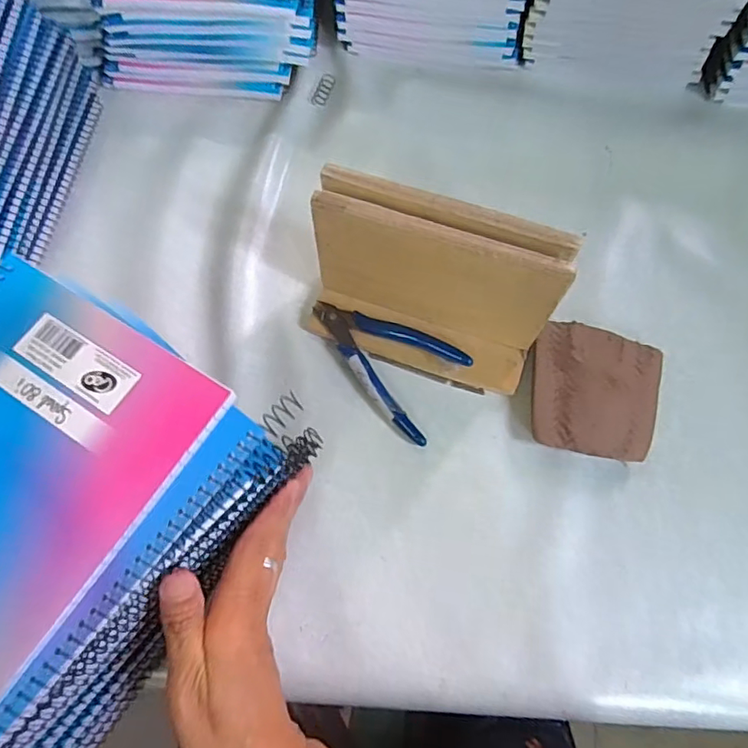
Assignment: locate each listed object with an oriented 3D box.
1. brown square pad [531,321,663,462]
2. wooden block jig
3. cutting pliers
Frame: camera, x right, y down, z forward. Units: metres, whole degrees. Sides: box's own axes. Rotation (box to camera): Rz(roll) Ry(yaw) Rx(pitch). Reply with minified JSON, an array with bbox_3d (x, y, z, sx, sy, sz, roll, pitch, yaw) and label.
[{"bbox_3d":[0.153,0.014,0.382,0.087,0.023,0.090,14,70,4],"label":"brown square pad"},{"bbox_3d":[0.037,-0.057,0.358,0.160,0.111,0.075,19,70,6],"label":"wooden block jig"},{"bbox_3d":[0.003,-0.011,0.390,0.116,0.020,0.068,33,73,11],"label":"cutting pliers"}]

